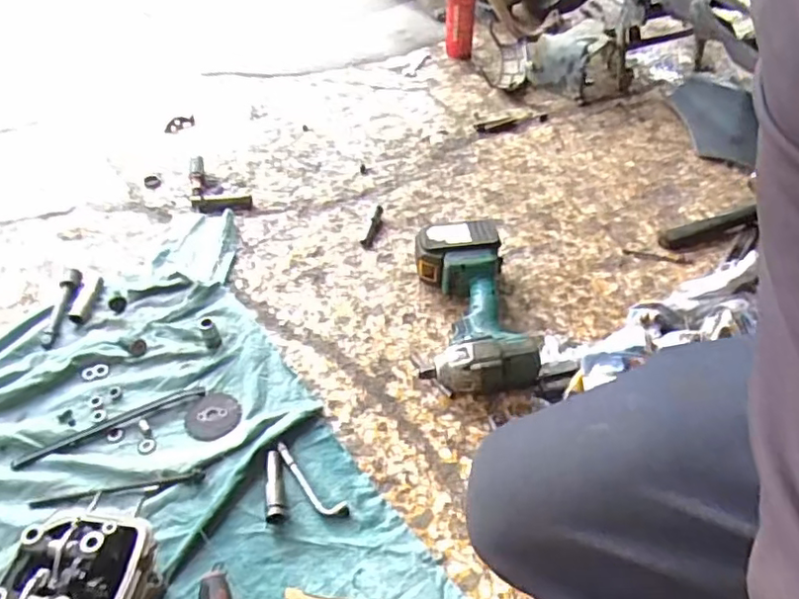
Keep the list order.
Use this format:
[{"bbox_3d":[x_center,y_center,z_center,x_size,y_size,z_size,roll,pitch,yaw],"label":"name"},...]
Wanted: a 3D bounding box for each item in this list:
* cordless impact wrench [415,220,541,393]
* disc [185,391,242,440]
[{"bbox_3d":[0.082,0.006,0.769,0.136,0.079,0.242,-6,46,-6],"label":"cordless impact wrench"},{"bbox_3d":[-0.220,0.137,0.699,0.064,0.005,0.063,0,45,0],"label":"disc"}]

